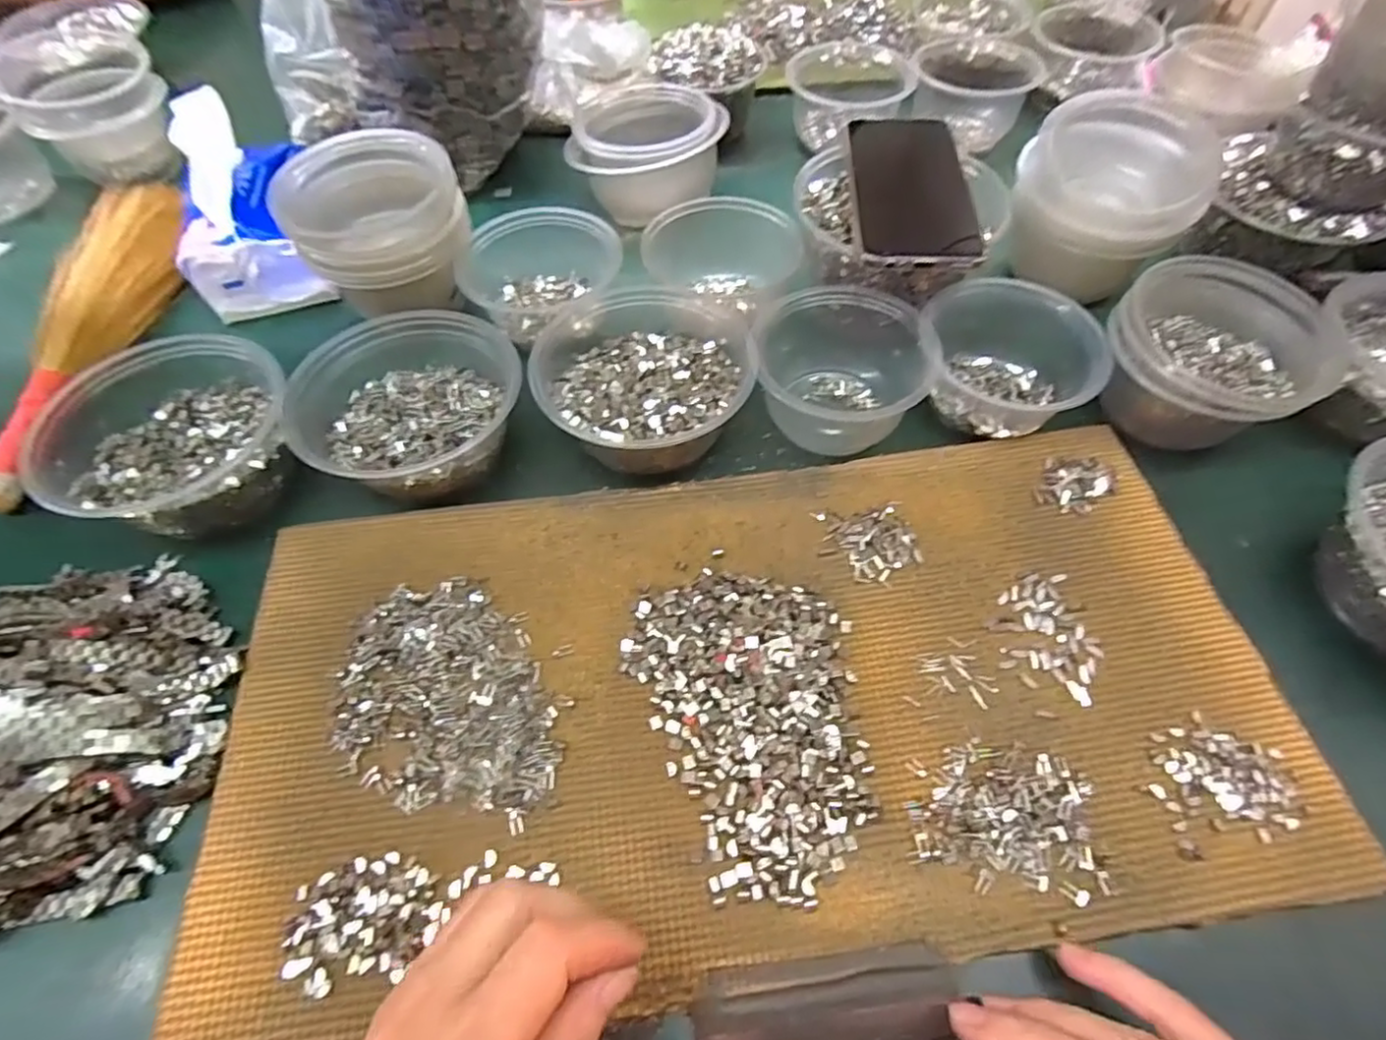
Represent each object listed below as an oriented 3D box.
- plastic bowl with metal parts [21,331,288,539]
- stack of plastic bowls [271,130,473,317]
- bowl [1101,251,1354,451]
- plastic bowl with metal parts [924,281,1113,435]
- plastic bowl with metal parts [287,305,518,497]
[{"bbox_3d":[-0.311,-0.051,0.395,0.119,0.067,0.132,36,65,20],"label":"plastic bowl with metal parts"},{"bbox_3d":[-0.217,-0.204,0.467,0.117,0.092,0.098,-24,61,-13],"label":"stack of plastic bowls"},{"bbox_3d":[0.319,-0.098,0.410,0.114,0.072,0.106,0,58,1],"label":"bowl"},{"bbox_3d":[0.209,-0.112,0.436,0.099,0.048,0.109,5,58,4],"label":"plastic bowl with metal parts"},{"bbox_3d":[-0.178,-0.073,0.412,0.130,0.053,0.133,0,58,1],"label":"plastic bowl with metal parts"}]

